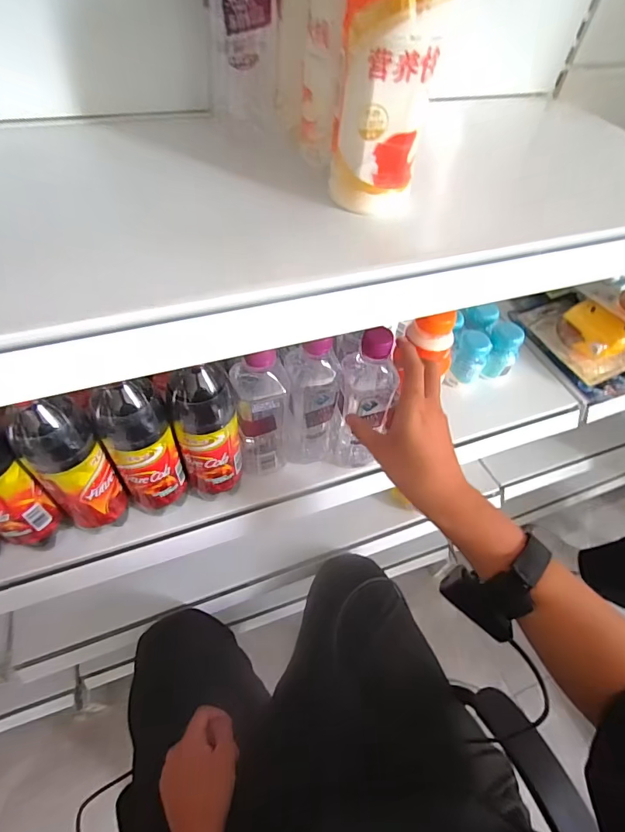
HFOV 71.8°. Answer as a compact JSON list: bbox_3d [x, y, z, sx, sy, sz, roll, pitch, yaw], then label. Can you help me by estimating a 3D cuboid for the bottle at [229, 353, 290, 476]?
[{"bbox_3d":[-0.054,-0.002,0.466,0.057,0.174,0.054,-3,55,-8],"label":"bottle"}]

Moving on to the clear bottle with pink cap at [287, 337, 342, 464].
[{"bbox_3d":[0.001,-0.010,0.483,0.058,0.164,0.046,8,54,0],"label":"clear bottle with pink cap"}]

